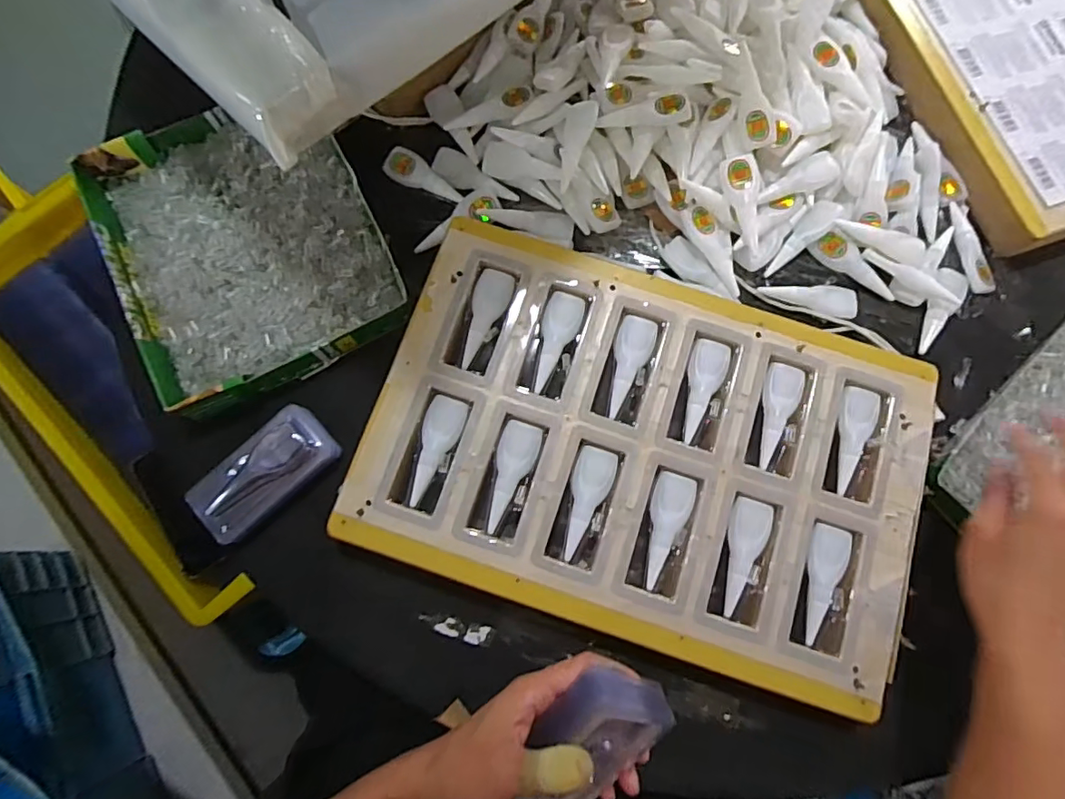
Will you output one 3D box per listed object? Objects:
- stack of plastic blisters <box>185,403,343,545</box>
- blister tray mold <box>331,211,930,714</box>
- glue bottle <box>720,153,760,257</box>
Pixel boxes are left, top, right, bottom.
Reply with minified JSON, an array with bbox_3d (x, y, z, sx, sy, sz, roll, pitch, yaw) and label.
[{"bbox_3d":[-0.212,0.058,0.430,0.114,0.024,0.053,-43,81,-11],"label":"stack of plastic blisters"},{"bbox_3d":[0.089,0.037,0.434,0.413,0.029,0.270,18,76,3],"label":"blister tray mold"},{"bbox_3d":[0.182,-0.169,0.469,0.027,0.020,0.085,-11,90,-4],"label":"glue bottle"}]

